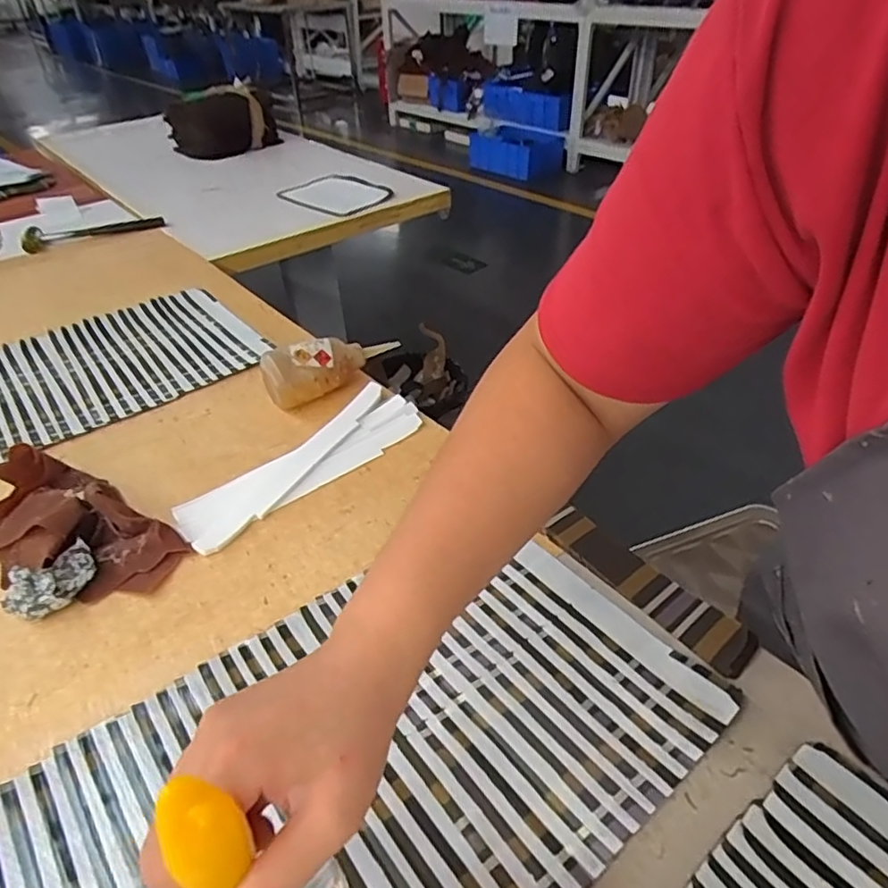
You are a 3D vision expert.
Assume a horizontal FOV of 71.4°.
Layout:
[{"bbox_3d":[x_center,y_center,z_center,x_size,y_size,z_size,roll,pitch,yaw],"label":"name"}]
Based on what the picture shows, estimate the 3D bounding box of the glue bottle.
[{"bbox_3d":[-0.134,-0.096,0.726,0.153,0.065,0.056,-28,46,-28],"label":"glue bottle"}]

